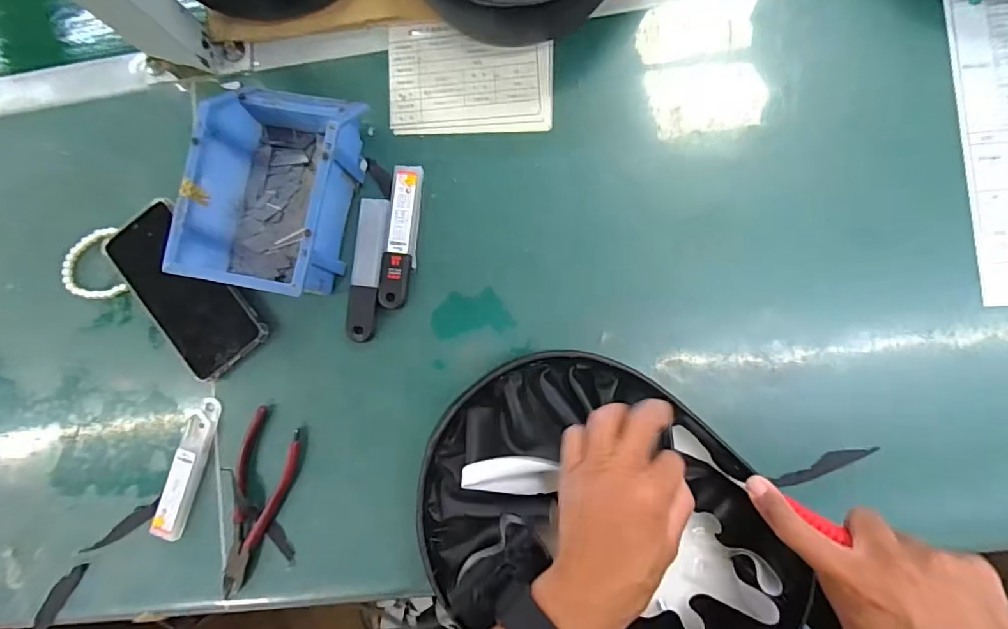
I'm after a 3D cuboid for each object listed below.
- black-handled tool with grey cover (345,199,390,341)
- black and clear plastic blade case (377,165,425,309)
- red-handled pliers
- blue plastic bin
[{"bbox_3d":[-0.123,-0.040,0.460,0.027,0.010,0.126,6,87,5],"label":"black-handled tool with grey cover"},{"bbox_3d":[-0.092,-0.070,0.460,0.028,0.011,0.128,4,87,5],"label":"black and clear plastic blade case"},{"bbox_3d":[-0.223,0.165,0.451,0.051,0.008,0.156,20,88,6],"label":"red-handled pliers"},{"bbox_3d":[-0.195,-0.106,0.438,0.115,0.075,0.169,9,87,5],"label":"blue plastic bin"}]

